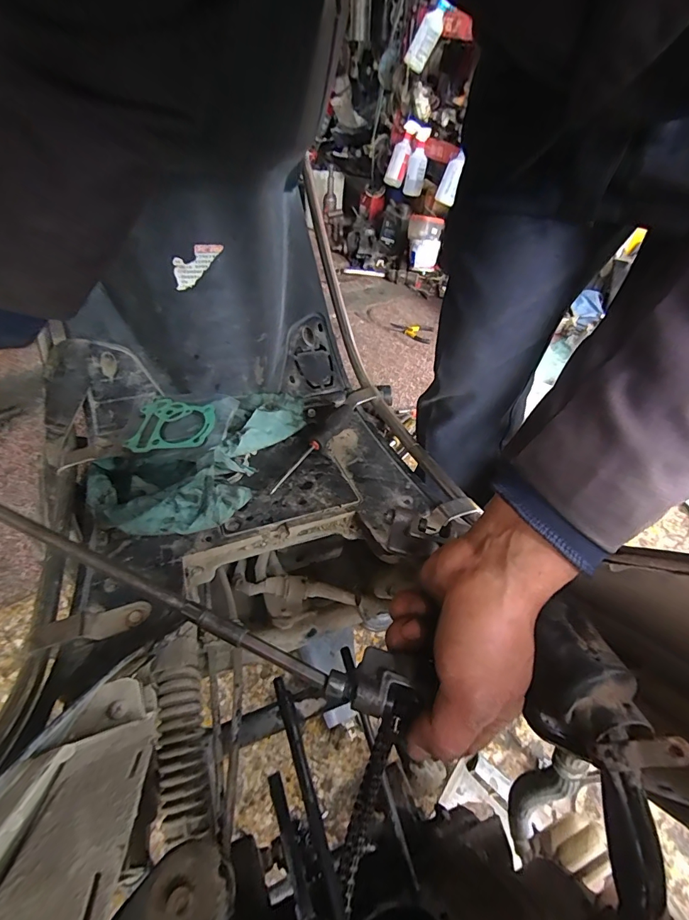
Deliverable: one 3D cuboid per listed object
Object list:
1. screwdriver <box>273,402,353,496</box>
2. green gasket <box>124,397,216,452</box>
[{"bbox_3d":[-0.035,-0.018,0.548,0.021,0.024,0.183,23,48,15],"label":"screwdriver"},{"bbox_3d":[-0.223,-0.049,0.547,0.110,0.004,0.094,-3,50,7],"label":"green gasket"}]

